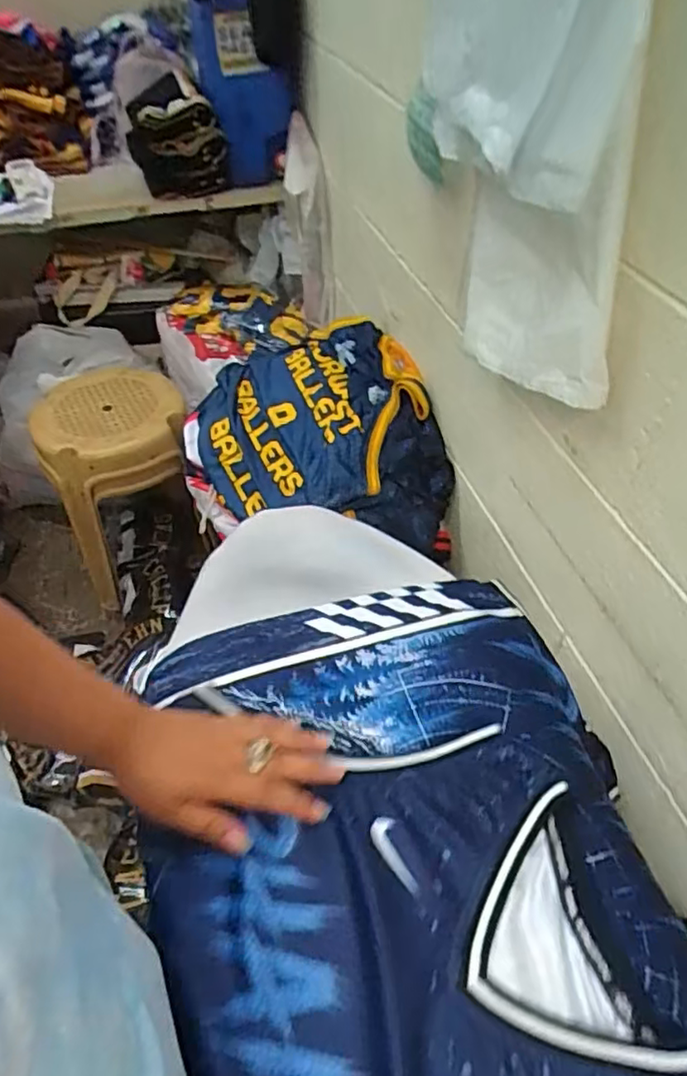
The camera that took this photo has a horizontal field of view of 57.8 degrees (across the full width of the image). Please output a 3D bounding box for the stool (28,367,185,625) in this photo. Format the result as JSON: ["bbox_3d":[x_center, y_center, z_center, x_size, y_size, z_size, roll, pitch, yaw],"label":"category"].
[{"bbox_3d":[-0.502,-0.124,1.455,0.294,0.459,0.296,-17,50,-16],"label":"stool"}]

